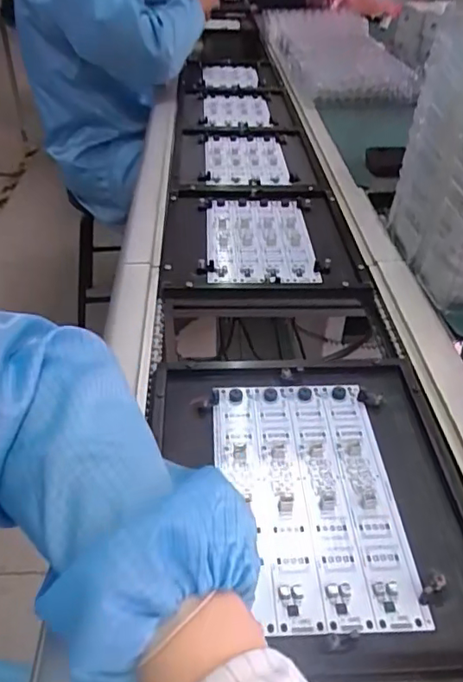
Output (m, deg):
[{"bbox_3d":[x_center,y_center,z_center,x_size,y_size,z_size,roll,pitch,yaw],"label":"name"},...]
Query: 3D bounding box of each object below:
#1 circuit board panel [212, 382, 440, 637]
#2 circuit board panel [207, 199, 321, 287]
[{"bbox_3d":[0.055,0.109,0.412,0.128,0.005,0.209,-1,39,-2],"label":"circuit board panel"},{"bbox_3d":[0.035,-0.134,0.716,0.132,0.009,0.217,-1,39,-2],"label":"circuit board panel"}]

